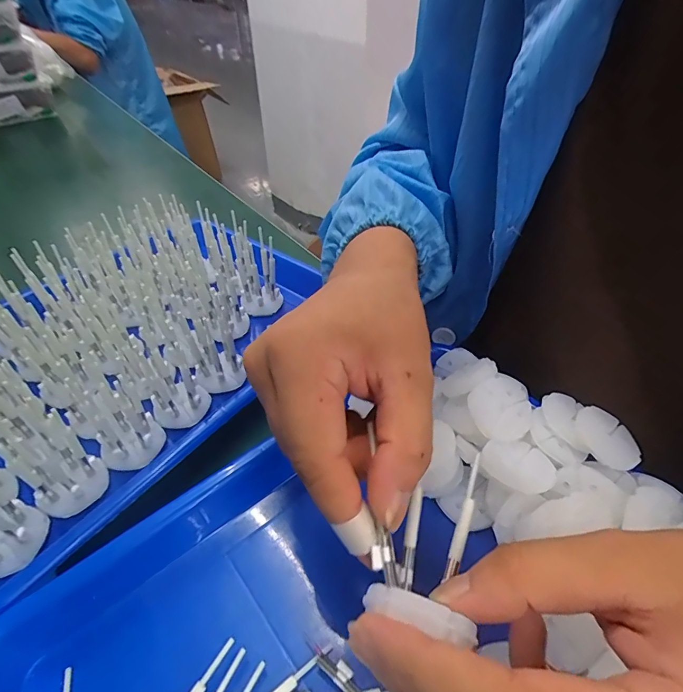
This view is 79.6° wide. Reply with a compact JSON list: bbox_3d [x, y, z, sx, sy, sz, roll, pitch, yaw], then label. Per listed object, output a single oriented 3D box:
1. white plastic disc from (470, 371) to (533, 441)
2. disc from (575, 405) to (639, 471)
[{"bbox_3d":[0.096,0.039,0.252,0.036,0.013,0.041,6,68,3],"label":"white plastic disc"},{"bbox_3d":[0.152,0.051,0.234,0.035,0.006,0.033,0,45,0],"label":"disc"}]

